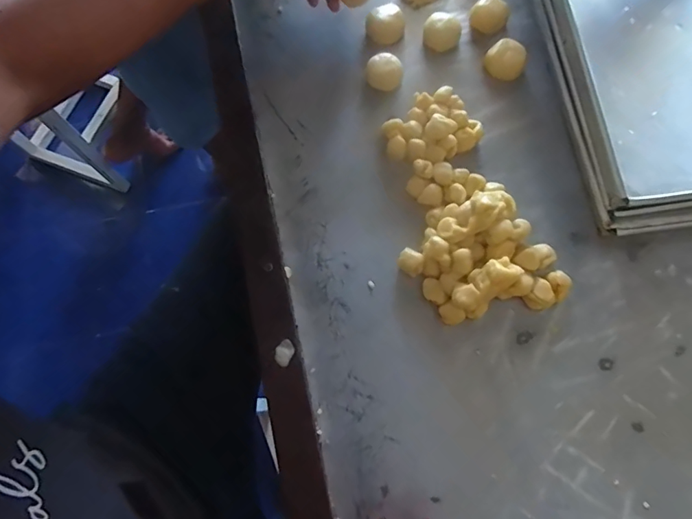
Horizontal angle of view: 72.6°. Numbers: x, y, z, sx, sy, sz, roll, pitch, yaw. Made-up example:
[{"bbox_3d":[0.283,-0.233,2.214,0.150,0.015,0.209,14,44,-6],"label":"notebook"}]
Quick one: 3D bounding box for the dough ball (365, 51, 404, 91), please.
[{"bbox_3d":[0.040,-0.192,0.486,0.036,0.022,0.031,5,73,3],"label":"dough ball"}]

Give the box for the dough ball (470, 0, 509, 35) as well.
[{"bbox_3d":[0.153,-0.260,0.505,0.037,0.020,0.032,24,75,9],"label":"dough ball"}]

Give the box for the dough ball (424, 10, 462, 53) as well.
[{"bbox_3d":[0.102,-0.240,0.499,0.038,0.022,0.033,14,74,6],"label":"dough ball"}]

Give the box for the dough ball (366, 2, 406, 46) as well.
[{"bbox_3d":[0.043,-0.250,0.504,0.039,0.026,0.037,0,73,1],"label":"dough ball"}]

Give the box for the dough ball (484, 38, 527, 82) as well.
[{"bbox_3d":[0.165,-0.206,0.490,0.039,0.023,0.036,0,73,1],"label":"dough ball"}]

